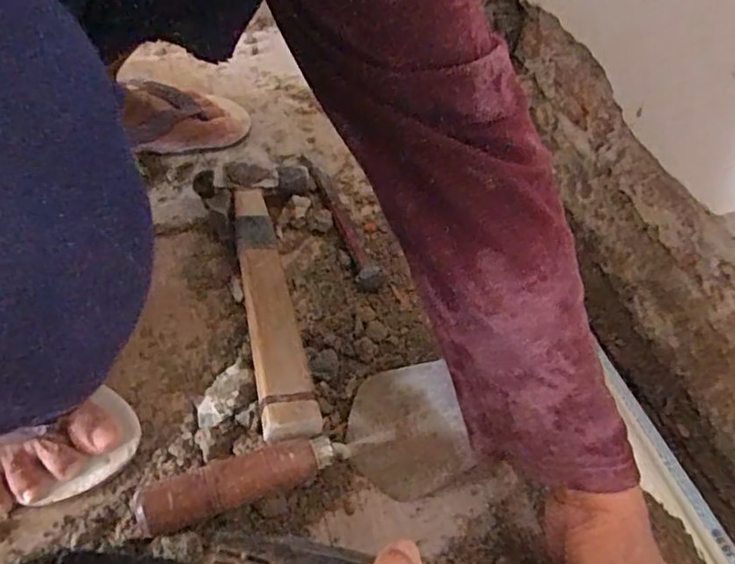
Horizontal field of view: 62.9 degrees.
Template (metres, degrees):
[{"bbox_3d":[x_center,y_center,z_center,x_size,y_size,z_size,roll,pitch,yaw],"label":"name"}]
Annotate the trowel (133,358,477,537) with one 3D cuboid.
[{"bbox_3d":[-0.039,0.126,0.420,0.228,0.059,0.096,-10,52,-28],"label":"trowel"}]

